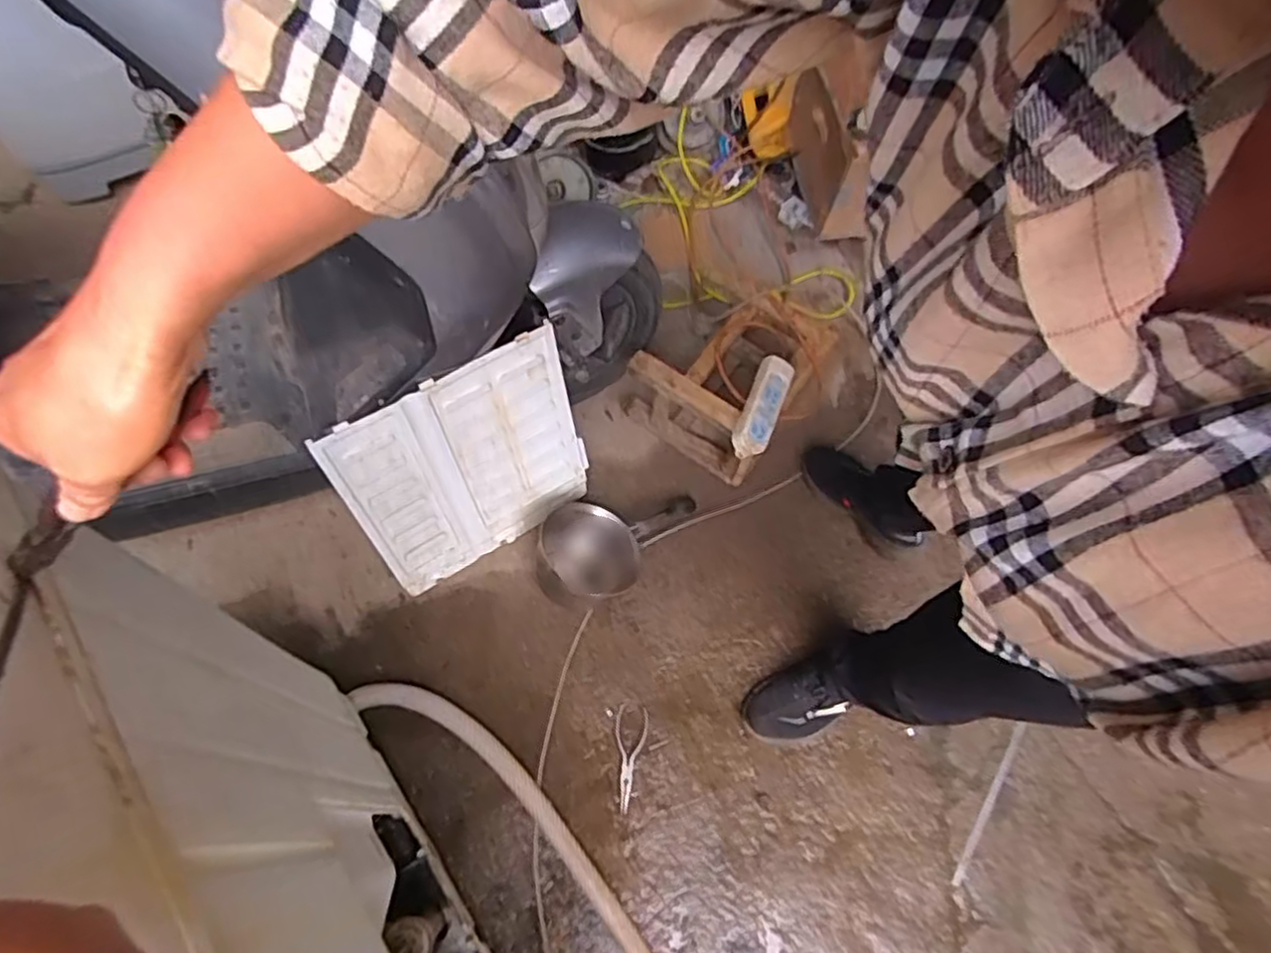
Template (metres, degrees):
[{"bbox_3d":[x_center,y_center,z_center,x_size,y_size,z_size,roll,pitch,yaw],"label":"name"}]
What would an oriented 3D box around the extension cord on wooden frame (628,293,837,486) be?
[{"bbox_3d":[0.184,-0.179,1.339,0.279,0.226,0.305,39,69,14],"label":"extension cord on wooden frame"}]

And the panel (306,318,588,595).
[{"bbox_3d":[-0.248,-0.011,1.115,0.357,0.407,0.017,-31,56,-16],"label":"panel"}]

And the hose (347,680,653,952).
[{"bbox_3d":[-0.143,0.545,1.096,0.719,0.056,0.114,39,69,14],"label":"hose"}]

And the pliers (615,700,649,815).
[{"bbox_3d":[-0.011,0.451,1.164,0.051,0.006,0.160,7,65,0],"label":"pliers"}]

